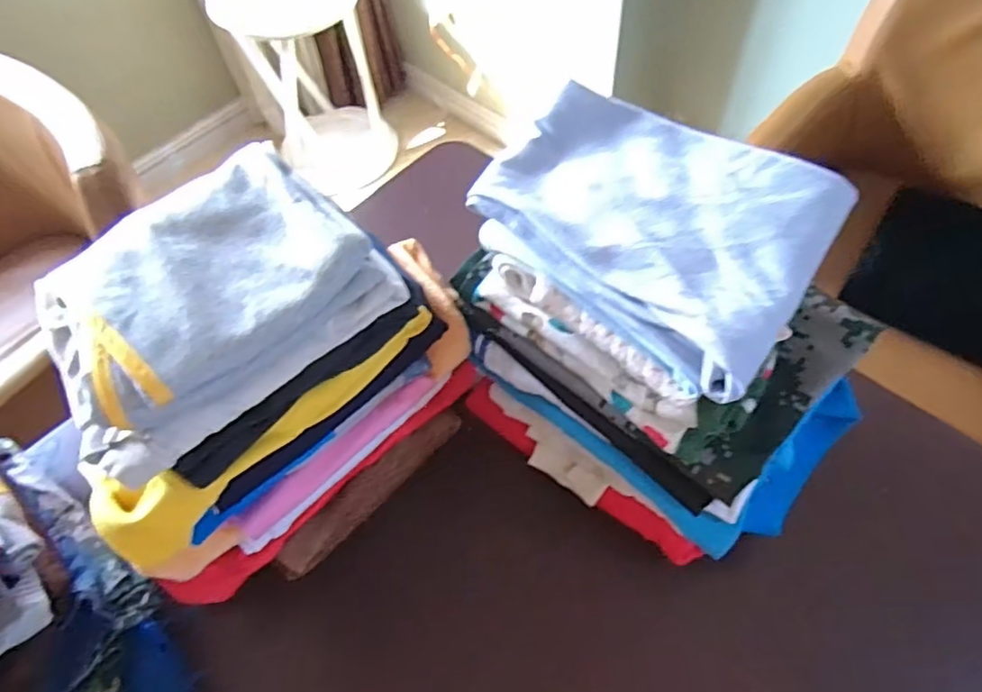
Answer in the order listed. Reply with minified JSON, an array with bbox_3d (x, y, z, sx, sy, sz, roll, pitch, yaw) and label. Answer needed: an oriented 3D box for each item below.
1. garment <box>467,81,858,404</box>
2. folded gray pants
[{"bbox_3d":[0.115,-0.087,0.435,0.235,0.062,0.165,38,69,23],"label":"garment"},{"bbox_3d":[-0.199,-0.032,0.413,0.174,0.070,0.222,37,68,23],"label":"folded gray pants"}]

